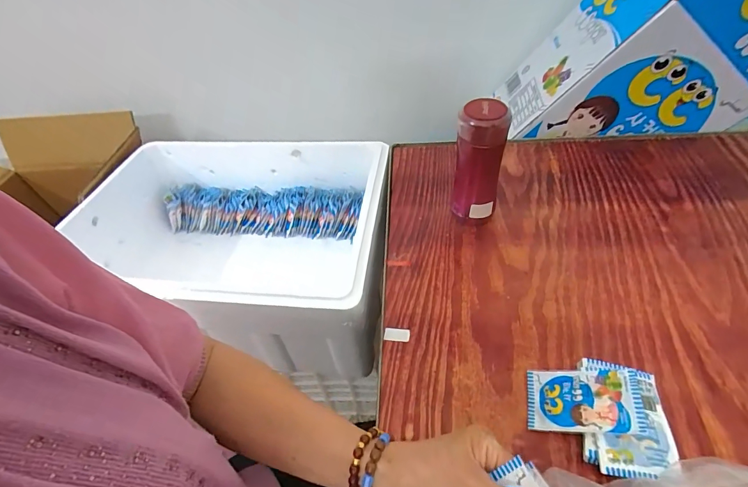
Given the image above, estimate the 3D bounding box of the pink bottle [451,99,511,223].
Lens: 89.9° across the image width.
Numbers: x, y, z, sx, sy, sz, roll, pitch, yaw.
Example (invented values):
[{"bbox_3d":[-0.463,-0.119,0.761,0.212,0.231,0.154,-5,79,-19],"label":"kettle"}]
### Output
[{"bbox_3d":[0.150,-0.108,0.551,0.064,0.192,0.054,2,47,8],"label":"pink bottle"}]

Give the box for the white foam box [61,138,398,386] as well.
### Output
[{"bbox_3d":[-0.284,0.006,0.764,0.622,0.237,0.415,4,47,10],"label":"white foam box"}]

